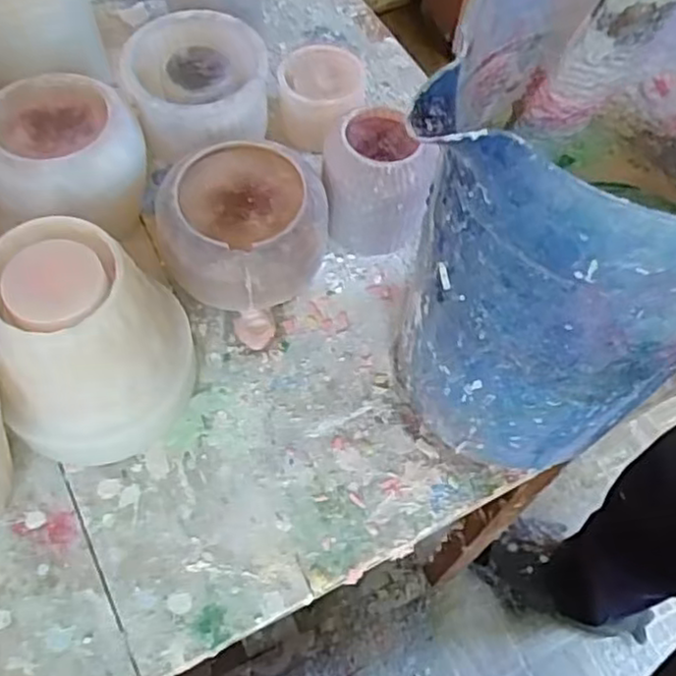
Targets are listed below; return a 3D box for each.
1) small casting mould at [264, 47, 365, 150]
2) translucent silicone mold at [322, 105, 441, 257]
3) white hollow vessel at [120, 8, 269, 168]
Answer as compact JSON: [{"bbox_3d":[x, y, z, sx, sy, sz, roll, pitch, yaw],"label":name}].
[{"bbox_3d":[-0.017,-0.180,0.537,0.074,0.057,0.072,1,60,-2],"label":"small casting mould"},{"bbox_3d":[0.024,-0.107,0.478,0.067,0.077,0.071,0,60,-3],"label":"translucent silicone mold"},{"bbox_3d":[-0.097,-0.167,0.500,0.097,0.077,0.105,-10,61,-8],"label":"white hollow vessel"}]

